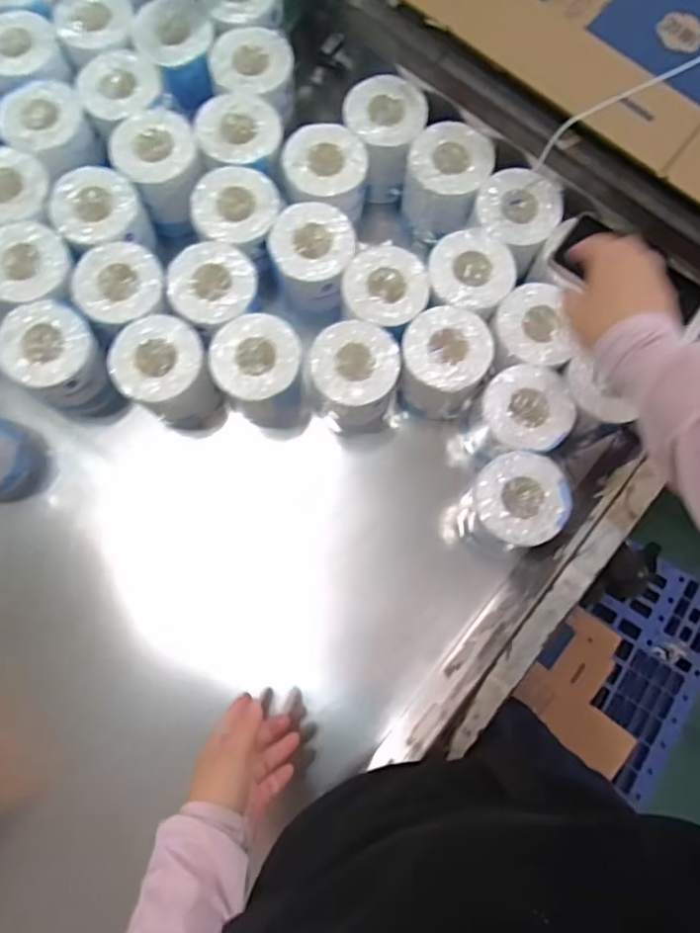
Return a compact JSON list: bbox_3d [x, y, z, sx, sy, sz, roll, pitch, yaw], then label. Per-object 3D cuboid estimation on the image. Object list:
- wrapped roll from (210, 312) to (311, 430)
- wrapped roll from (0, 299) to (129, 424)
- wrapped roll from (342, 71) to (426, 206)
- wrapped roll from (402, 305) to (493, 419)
[{"bbox_3d":[-0.102,-0.103,0.691,0.097,0.135,0.098,-8,79,-3],"label":"wrapped roll"},{"bbox_3d":[-0.328,-0.118,0.691,0.099,0.132,0.090,0,79,-2],"label":"wrapped roll"},{"bbox_3d":[0.041,-0.408,0.732,0.096,0.091,0.100,10,78,0],"label":"wrapped roll"},{"bbox_3d":[0.106,-0.115,0.681,0.094,0.106,0.100,0,79,-2],"label":"wrapped roll"}]

